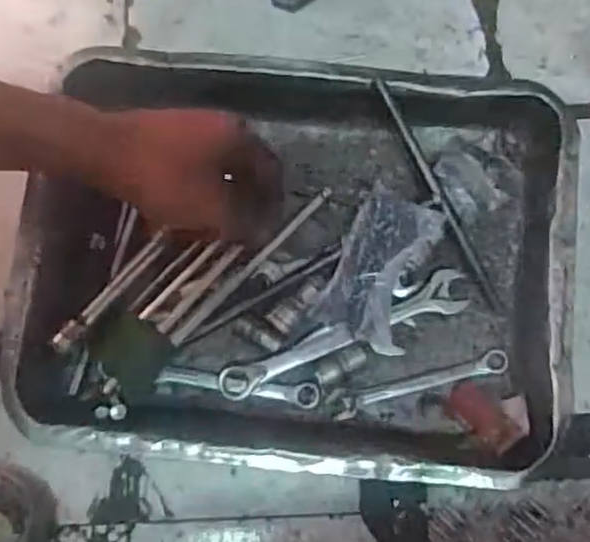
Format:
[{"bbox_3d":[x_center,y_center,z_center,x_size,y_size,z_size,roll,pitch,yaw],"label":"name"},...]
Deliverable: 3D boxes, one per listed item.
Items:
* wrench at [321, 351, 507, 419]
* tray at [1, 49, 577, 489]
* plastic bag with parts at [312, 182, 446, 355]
[{"bbox_3d":[0.092,0.085,0.532,0.136,0.006,0.021,-14,80,-1],"label":"wrench"},{"bbox_3d":[0.002,-0.008,0.527,0.384,0.065,0.295,4,80,2],"label":"tray"},{"bbox_3d":[0.062,-0.001,0.520,0.067,0.059,0.105,20,81,4],"label":"plastic bag with parts"}]

